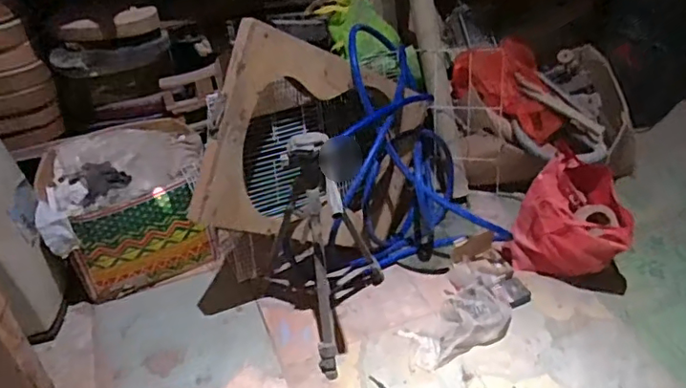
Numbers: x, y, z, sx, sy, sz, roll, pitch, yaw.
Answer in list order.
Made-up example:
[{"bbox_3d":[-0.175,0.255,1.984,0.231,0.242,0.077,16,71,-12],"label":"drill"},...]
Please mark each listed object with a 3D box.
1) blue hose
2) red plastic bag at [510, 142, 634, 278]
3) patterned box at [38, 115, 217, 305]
[{"bbox_3d":[0.163,-0.114,1.504,0.417,0.509,0.471,-7,39,-5],"label":"blue hose"},{"bbox_3d":[0.579,0.073,1.427,0.258,0.288,0.194,13,41,18],"label":"red plastic bag"},{"bbox_3d":[-0.570,0.029,1.530,0.400,0.313,0.340,-20,42,-21],"label":"patterned box"}]

